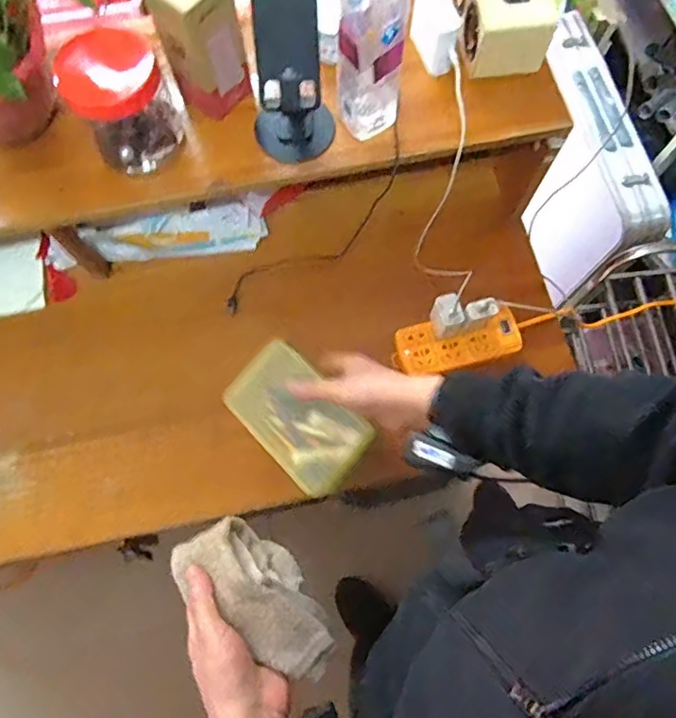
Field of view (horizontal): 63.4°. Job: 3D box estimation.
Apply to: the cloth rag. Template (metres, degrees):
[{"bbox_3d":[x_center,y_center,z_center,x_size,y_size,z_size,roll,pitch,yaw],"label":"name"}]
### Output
[{"bbox_3d":[-0.077,0.230,0.531,0.174,0.068,0.085,40,77,16],"label":"cloth rag"}]

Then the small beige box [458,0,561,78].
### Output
[{"bbox_3d":[0.200,-0.391,0.646,0.097,0.068,0.085,-6,72,-2],"label":"small beige box"}]

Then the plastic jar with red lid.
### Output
[{"bbox_3d":[-0.243,-0.288,0.613,0.105,0.118,0.111,0,72,0],"label":"plastic jar with red lid"}]

